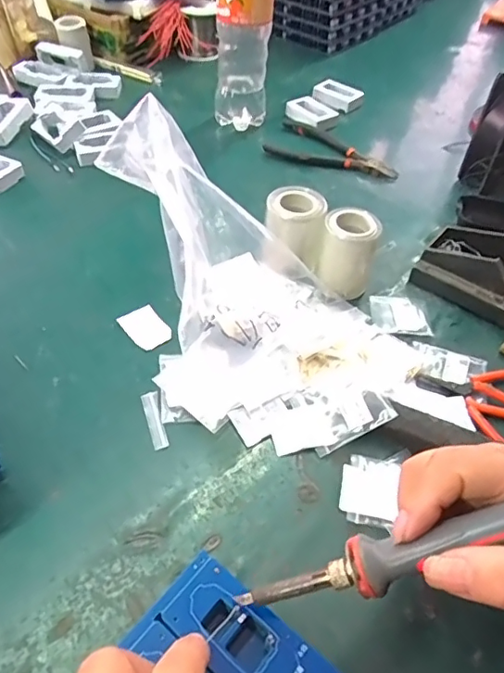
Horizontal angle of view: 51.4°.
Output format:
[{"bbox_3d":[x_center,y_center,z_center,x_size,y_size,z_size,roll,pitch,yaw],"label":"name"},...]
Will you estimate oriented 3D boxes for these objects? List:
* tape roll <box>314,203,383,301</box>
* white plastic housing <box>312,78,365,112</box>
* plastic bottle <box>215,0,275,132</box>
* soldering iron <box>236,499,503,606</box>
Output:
[{"bbox_3d":[0.082,-0.074,0.453,0.045,0.064,0.044,3,49,-3],"label":"tape roll"},{"bbox_3d":[0.118,-0.331,0.718,0.065,0.015,0.051,29,53,21],"label":"white plastic housing"},{"bbox_3d":[-0.008,-0.350,0.577,0.060,0.233,0.052,3,49,-3],"label":"plastic bottle"},{"bbox_3d":[0.096,0.091,0.237,0.223,0.020,0.019,-24,48,16],"label":"soldering iron"}]

